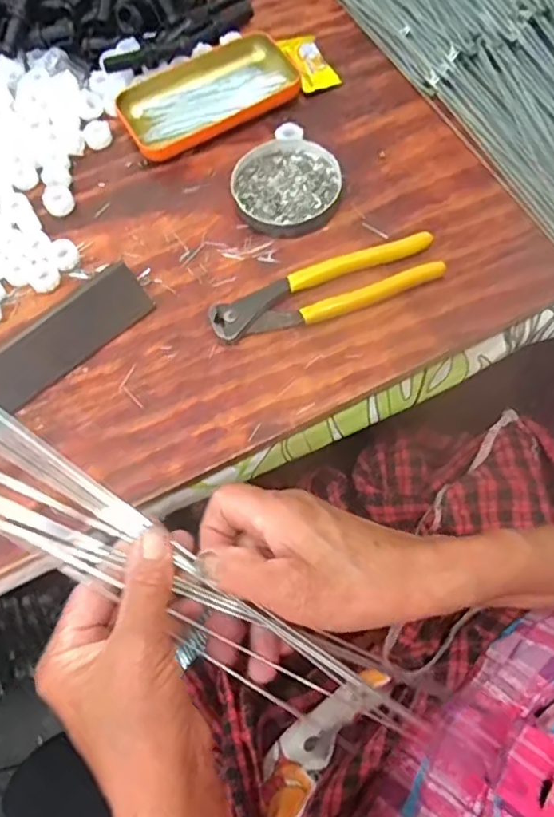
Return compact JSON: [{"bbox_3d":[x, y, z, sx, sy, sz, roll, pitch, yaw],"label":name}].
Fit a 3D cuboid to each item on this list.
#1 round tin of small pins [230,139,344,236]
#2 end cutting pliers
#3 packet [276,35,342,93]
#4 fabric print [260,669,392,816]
[{"bbox_3d":[0.008,-0.170,0.463,0.080,0.014,0.081,-1,68,4],"label":"round tin of small pins"},{"bbox_3d":[0.034,-0.084,0.424,0.164,0.018,0.037,-17,68,-3],"label":"end cutting pliers"},{"bbox_3d":[0.027,-0.291,0.508,0.030,0.020,0.051,-26,70,-8],"label":"packet"},{"bbox_3d":[0.032,0.236,0.439,0.037,0.020,0.130,41,59,16],"label":"fabric print"}]

